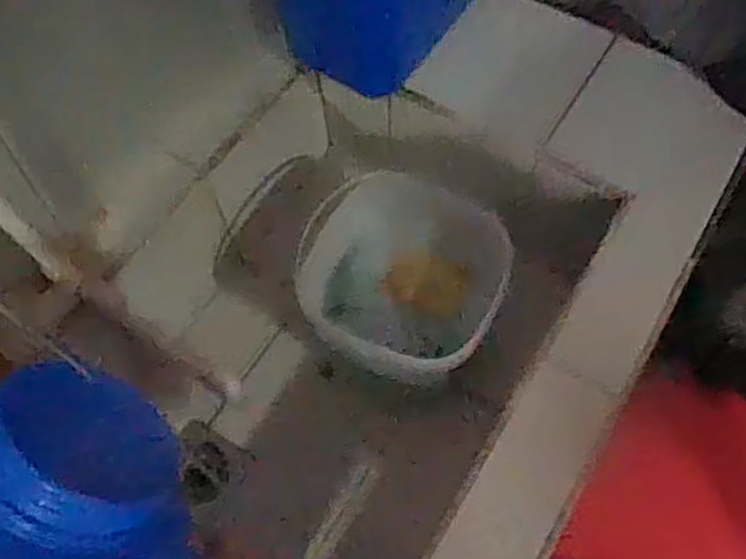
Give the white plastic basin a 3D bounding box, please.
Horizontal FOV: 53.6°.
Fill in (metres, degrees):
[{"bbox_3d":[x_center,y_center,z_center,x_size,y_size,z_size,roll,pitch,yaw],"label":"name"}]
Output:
[{"bbox_3d":[0.038,0.001,0.900,0.235,0.118,0.208,21,65,11],"label":"white plastic basin"}]

